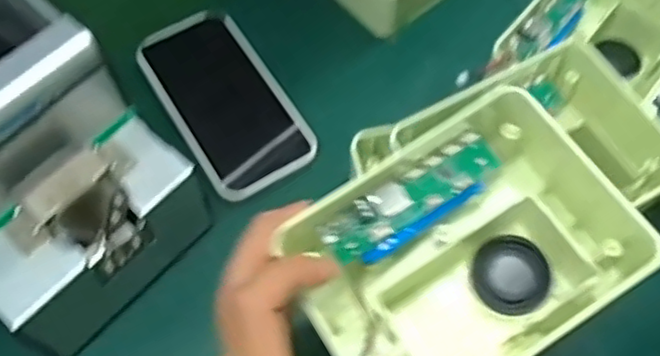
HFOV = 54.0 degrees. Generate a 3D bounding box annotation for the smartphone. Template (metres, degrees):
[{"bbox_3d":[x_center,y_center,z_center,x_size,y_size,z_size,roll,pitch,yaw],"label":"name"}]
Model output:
[{"bbox_3d":[-0.076,-0.058,0.467,0.079,0.010,0.149,-30,65,-15],"label":"smartphone"}]

